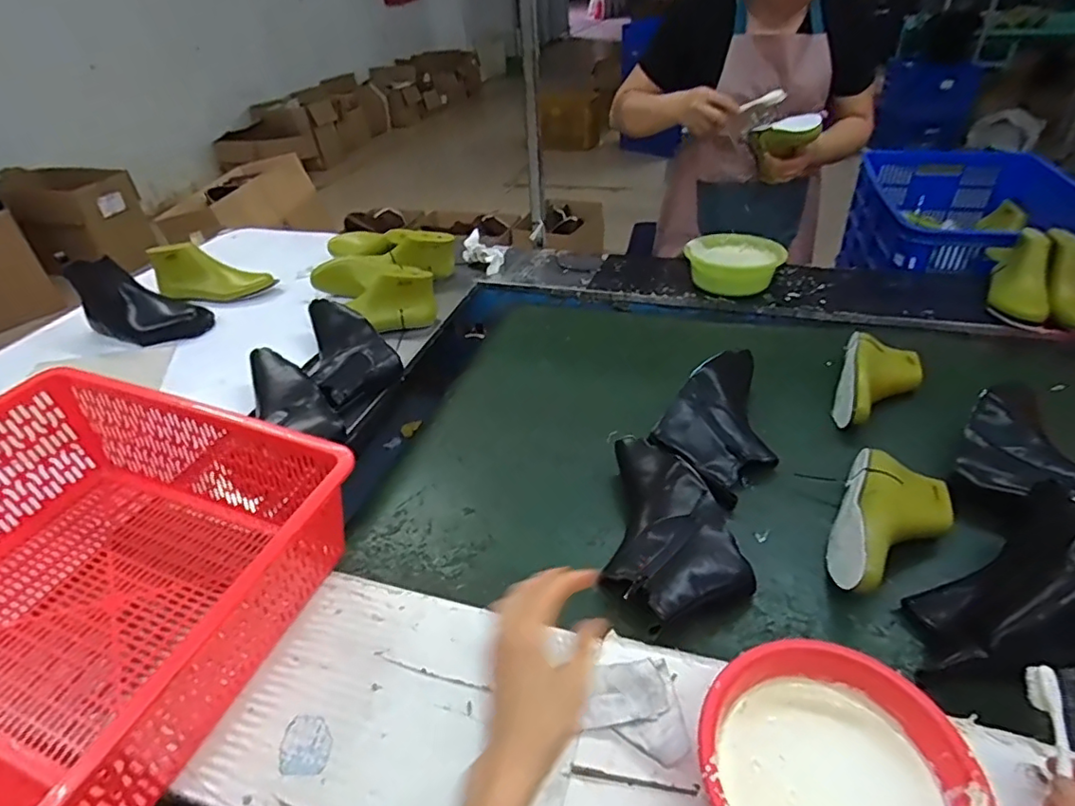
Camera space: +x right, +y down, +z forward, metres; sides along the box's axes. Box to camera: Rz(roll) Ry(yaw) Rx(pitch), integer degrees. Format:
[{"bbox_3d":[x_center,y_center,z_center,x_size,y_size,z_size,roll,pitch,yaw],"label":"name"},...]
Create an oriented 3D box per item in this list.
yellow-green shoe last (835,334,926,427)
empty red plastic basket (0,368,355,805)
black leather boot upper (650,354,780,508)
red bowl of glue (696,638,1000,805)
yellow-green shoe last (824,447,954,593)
[{"bbox_3d":[0.521,-0.037,0.880,0.104,0.059,0.213,15,42,24],"label":"yellow-green shoe last"},{"bbox_3d":[-0.462,0.168,0.584,0.456,0.158,0.363,11,40,19],"label":"empty red plastic basket"},{"bbox_3d":[0.280,0.018,0.826,0.248,0.062,0.156,-32,45,-31],"label":"black leather boot upper"},{"bbox_3d":[0.220,0.291,0.437,0.187,0.076,0.184,-3,38,2],"label":"red bowl of glue"},{"bbox_3d":[0.406,0.143,0.662,0.111,0.073,0.225,20,44,28],"label":"yellow-green shoe last"}]

